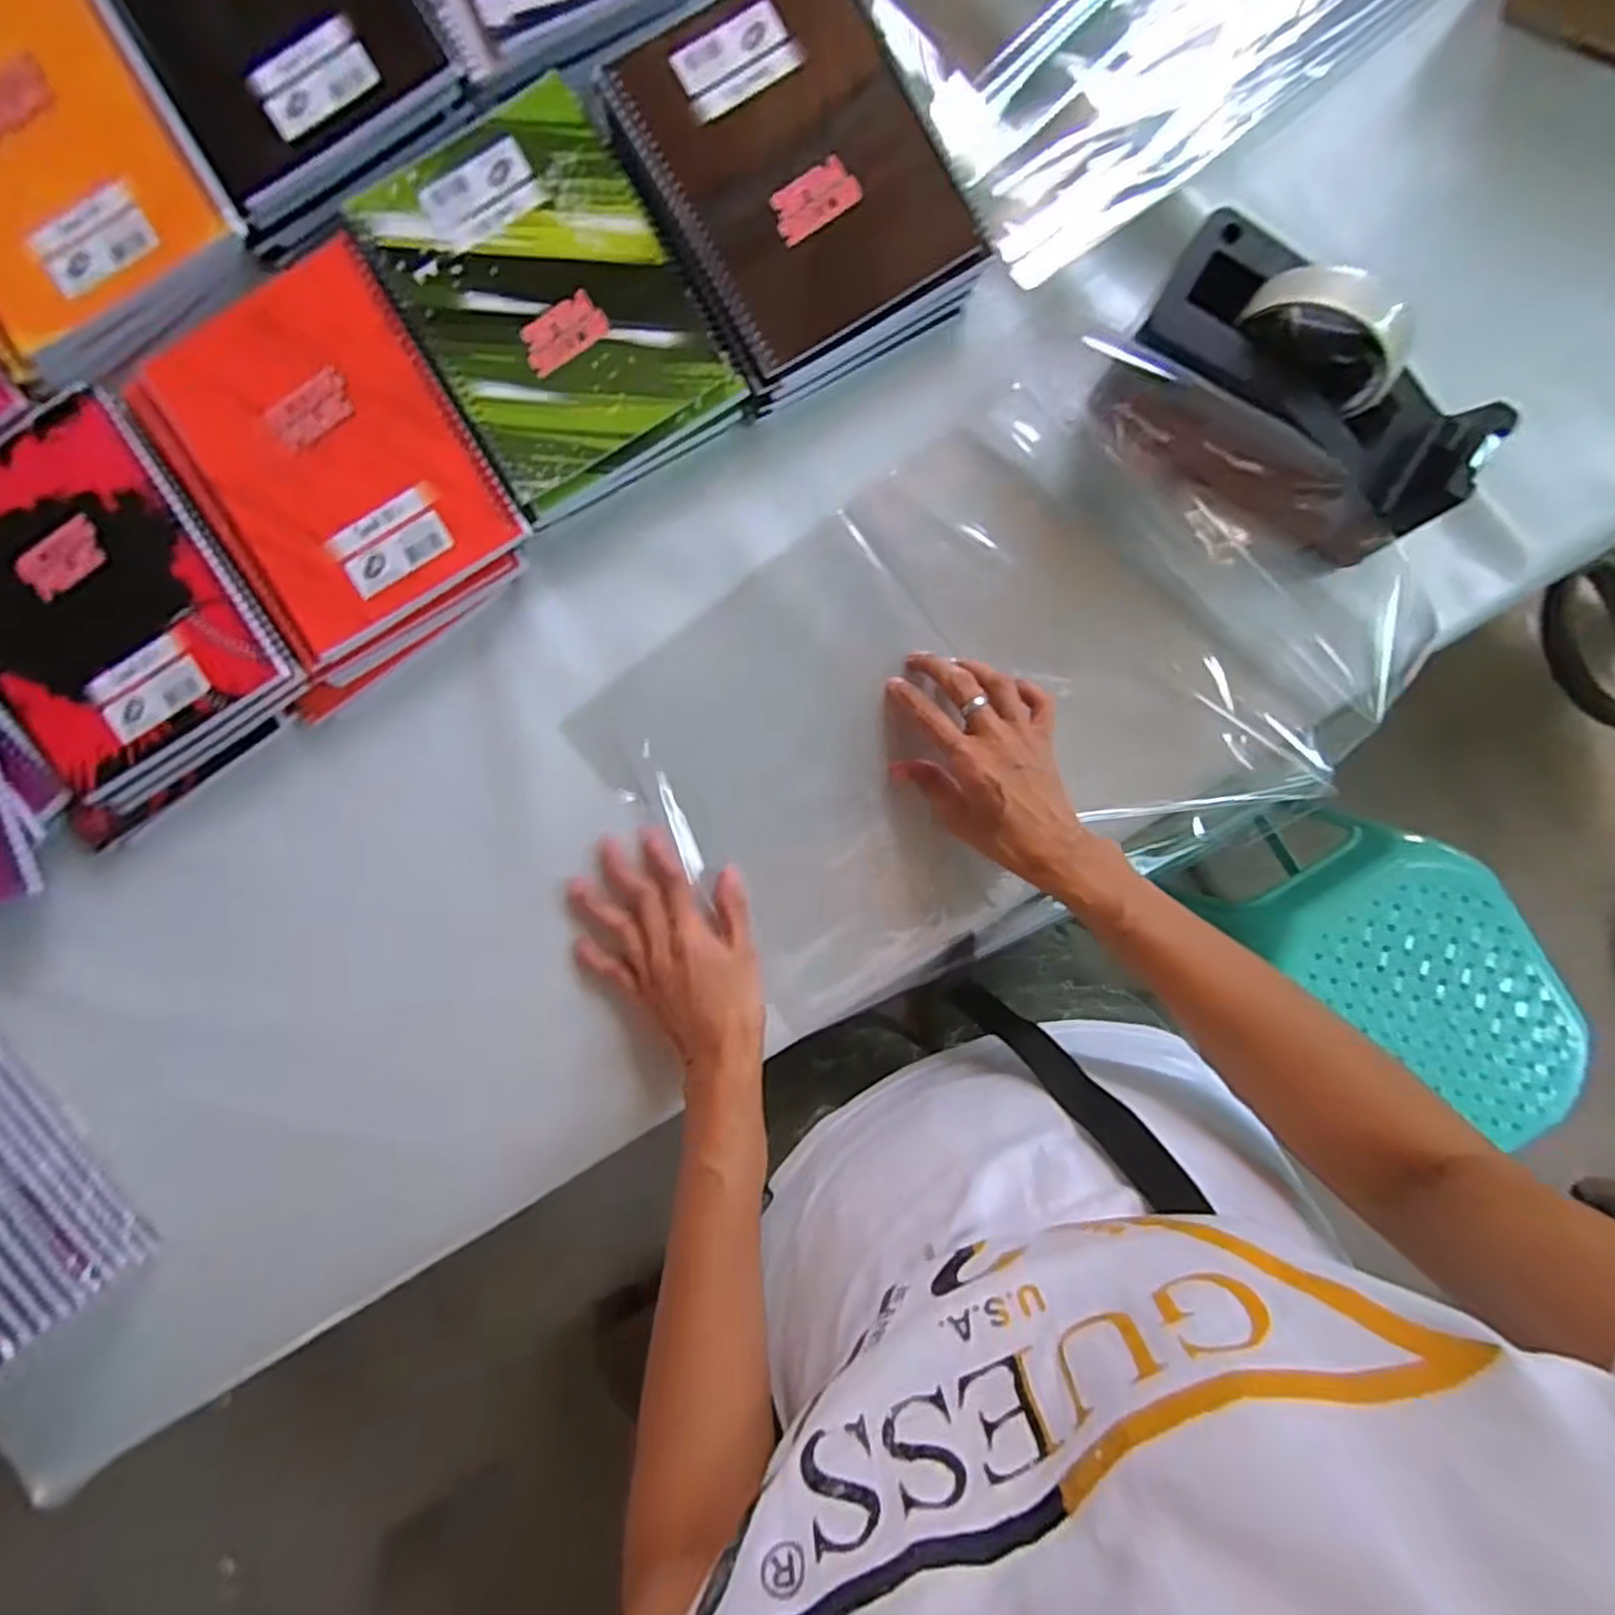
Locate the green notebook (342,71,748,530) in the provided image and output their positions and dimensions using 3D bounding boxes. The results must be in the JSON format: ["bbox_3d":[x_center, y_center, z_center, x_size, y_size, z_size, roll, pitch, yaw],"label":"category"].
[{"bbox_3d":[-0.155,-0.303,0.435,0.150,0.008,0.216,-30,93,2],"label":"green notebook"}]

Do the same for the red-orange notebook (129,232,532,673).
[{"bbox_3d":[-0.288,-0.211,0.436,0.163,0.009,0.201,-32,93,2],"label":"red-orange notebook"}]

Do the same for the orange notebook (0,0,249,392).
[{"bbox_3d":[-0.458,-0.379,0.429,0.171,0.014,0.218,-35,92,2],"label":"orange notebook"}]

